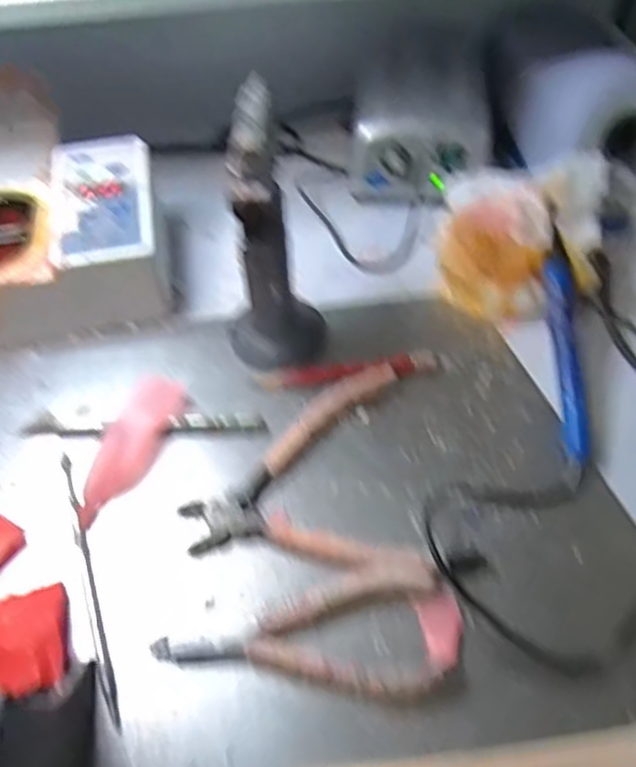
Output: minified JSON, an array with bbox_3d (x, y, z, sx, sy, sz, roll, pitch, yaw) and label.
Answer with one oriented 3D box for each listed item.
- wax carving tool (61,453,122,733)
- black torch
[{"bbox_3d":[-0.112,0.094,0.326,0.004,0.010,0.145,-18,50,-12],"label":"wax carving tool"},{"bbox_3d":[-0.028,-0.076,0.370,0.056,0.147,0.066,-10,49,-6],"label":"black torch"}]

